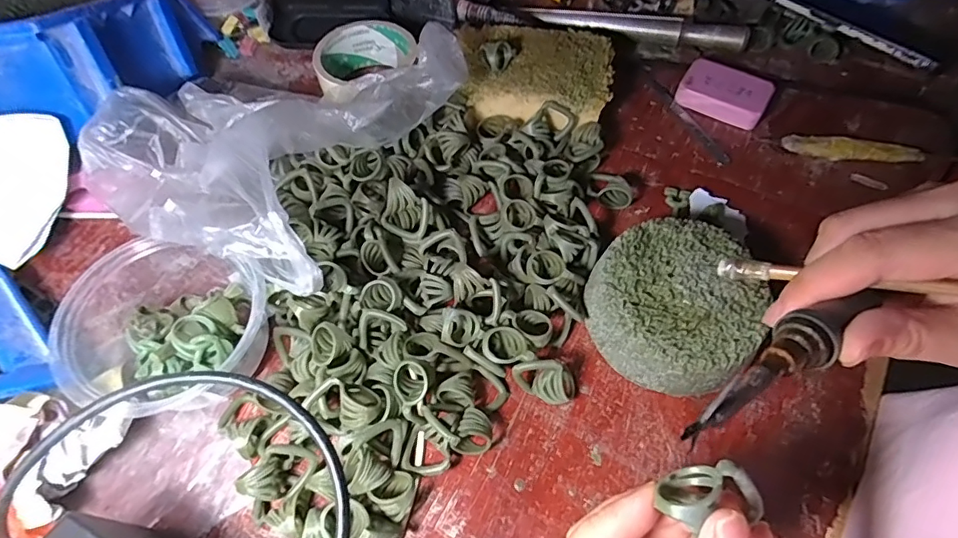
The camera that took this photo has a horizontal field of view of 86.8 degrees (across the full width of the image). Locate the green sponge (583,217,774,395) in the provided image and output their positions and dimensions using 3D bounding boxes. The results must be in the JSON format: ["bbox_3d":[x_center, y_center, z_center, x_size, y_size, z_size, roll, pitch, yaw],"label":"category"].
[{"bbox_3d":[0.124,0.022,0.326,0.102,0.046,0.104,27,64,16],"label":"green sponge"}]

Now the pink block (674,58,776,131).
[{"bbox_3d":[0.209,-0.150,0.432,0.069,0.022,0.041,28,64,16],"label":"pink block"}]

